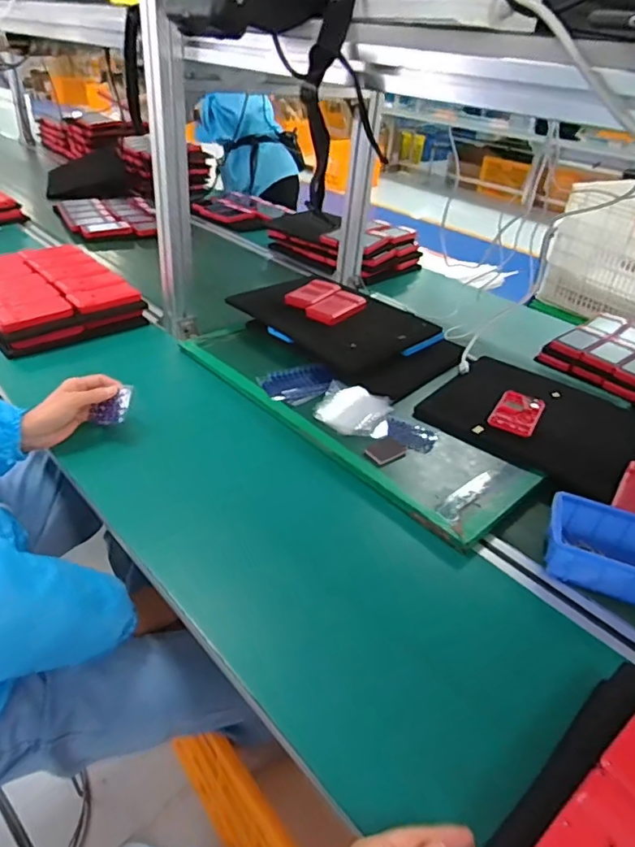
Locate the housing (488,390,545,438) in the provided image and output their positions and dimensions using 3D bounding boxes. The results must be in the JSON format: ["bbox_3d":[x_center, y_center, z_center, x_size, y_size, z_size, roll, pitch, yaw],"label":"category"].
[{"bbox_3d":[0.303,-0.019,0.815,0.064,0.008,0.121,22,38,21],"label":"housing"}]

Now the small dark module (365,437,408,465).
[{"bbox_3d":[0.094,0.035,0.734,0.060,0.004,0.036,-22,43,-34],"label":"small dark module"}]

